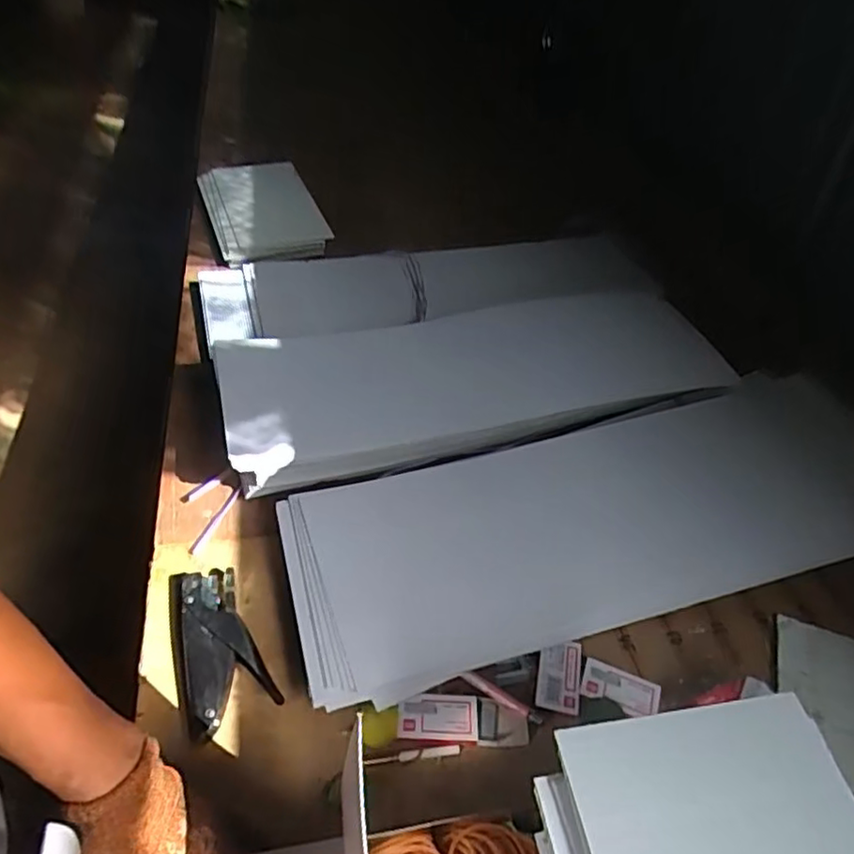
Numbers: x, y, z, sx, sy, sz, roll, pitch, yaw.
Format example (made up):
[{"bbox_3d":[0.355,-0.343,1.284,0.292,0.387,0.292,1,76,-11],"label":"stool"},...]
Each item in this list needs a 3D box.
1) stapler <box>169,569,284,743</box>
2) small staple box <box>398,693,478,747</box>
[{"bbox_3d":[-0.197,0.194,0.579,0.075,0.027,0.157,-18,48,-18],"label":"stapler"},{"bbox_3d":[0.010,0.249,0.536,0.067,0.012,0.038,2,45,1],"label":"small staple box"}]

